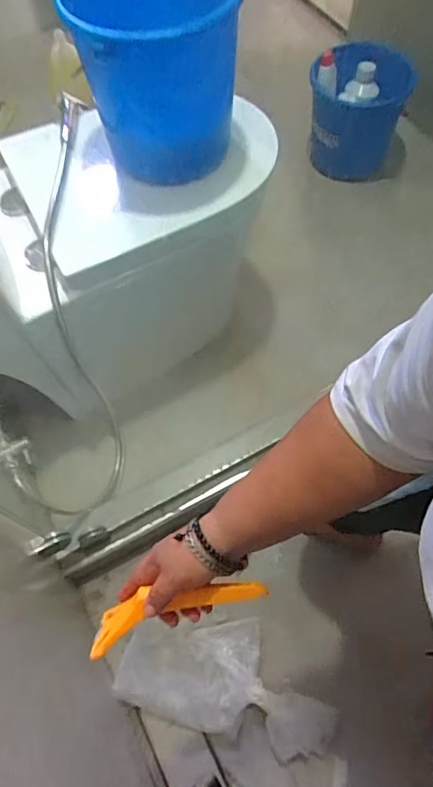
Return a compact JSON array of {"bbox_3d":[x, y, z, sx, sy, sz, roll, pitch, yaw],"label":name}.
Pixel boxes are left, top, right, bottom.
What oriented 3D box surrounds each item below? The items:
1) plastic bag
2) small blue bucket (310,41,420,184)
[{"bbox_3d":[0.025,0.501,0.914,0.377,0.052,0.188,14,64,10],"label":"plastic bag"},{"bbox_3d":[0.358,-0.713,1.319,0.234,0.282,0.246,-1,63,2],"label":"small blue bucket"}]

